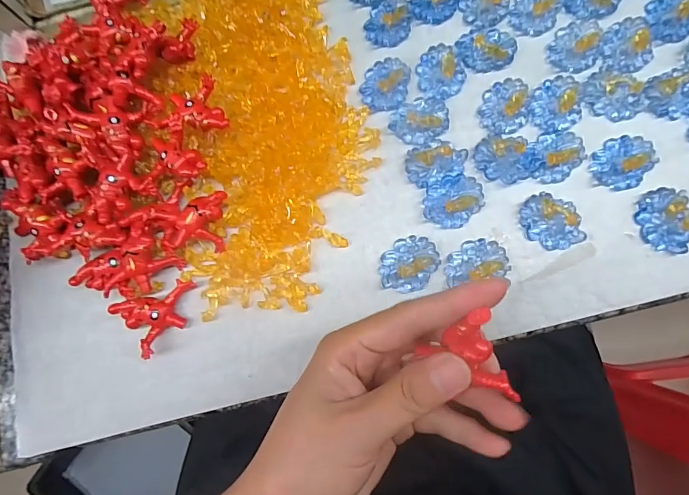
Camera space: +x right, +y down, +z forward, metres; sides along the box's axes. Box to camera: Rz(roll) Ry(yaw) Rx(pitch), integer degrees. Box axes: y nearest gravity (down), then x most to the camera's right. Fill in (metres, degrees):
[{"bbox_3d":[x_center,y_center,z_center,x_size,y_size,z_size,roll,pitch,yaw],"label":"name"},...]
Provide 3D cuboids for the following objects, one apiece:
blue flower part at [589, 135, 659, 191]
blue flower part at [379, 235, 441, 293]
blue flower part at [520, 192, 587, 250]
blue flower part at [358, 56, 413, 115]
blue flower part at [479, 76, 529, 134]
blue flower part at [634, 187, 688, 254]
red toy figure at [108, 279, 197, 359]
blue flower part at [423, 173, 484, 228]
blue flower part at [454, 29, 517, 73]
[{"bbox_3d":[0.168,-0.051,0.243,0.037,0.005,0.030,-40,78,-3],"label":"blue flower part"},{"bbox_3d":[0.039,0.010,0.242,0.030,0.009,0.036,33,83,11],"label":"blue flower part"},{"bbox_3d":[0.124,-0.016,0.238,0.032,0.011,0.033,-1,79,5],"label":"blue flower part"},{"bbox_3d":[0.026,-0.107,0.260,0.030,0.011,0.036,13,80,8],"label":"blue flower part"},{"bbox_3d":[0.102,-0.090,0.250,0.029,0.013,0.035,27,82,10],"label":"blue flower part"},{"bbox_3d":[0.189,-0.016,0.233,0.030,0.008,0.037,-14,78,2],"label":"blue flower part"},{"bbox_3d":[-0.110,0.039,0.242,0.044,0.014,0.036,-36,78,-2],"label":"red toy figure"},{"bbox_3d":[0.066,-0.029,0.243,0.036,0.013,0.030,-33,78,-2],"label":"blue flower part"},{"bbox_3d":[0.092,-0.130,0.260,0.037,0.006,0.029,-8,78,4],"label":"blue flower part"}]

